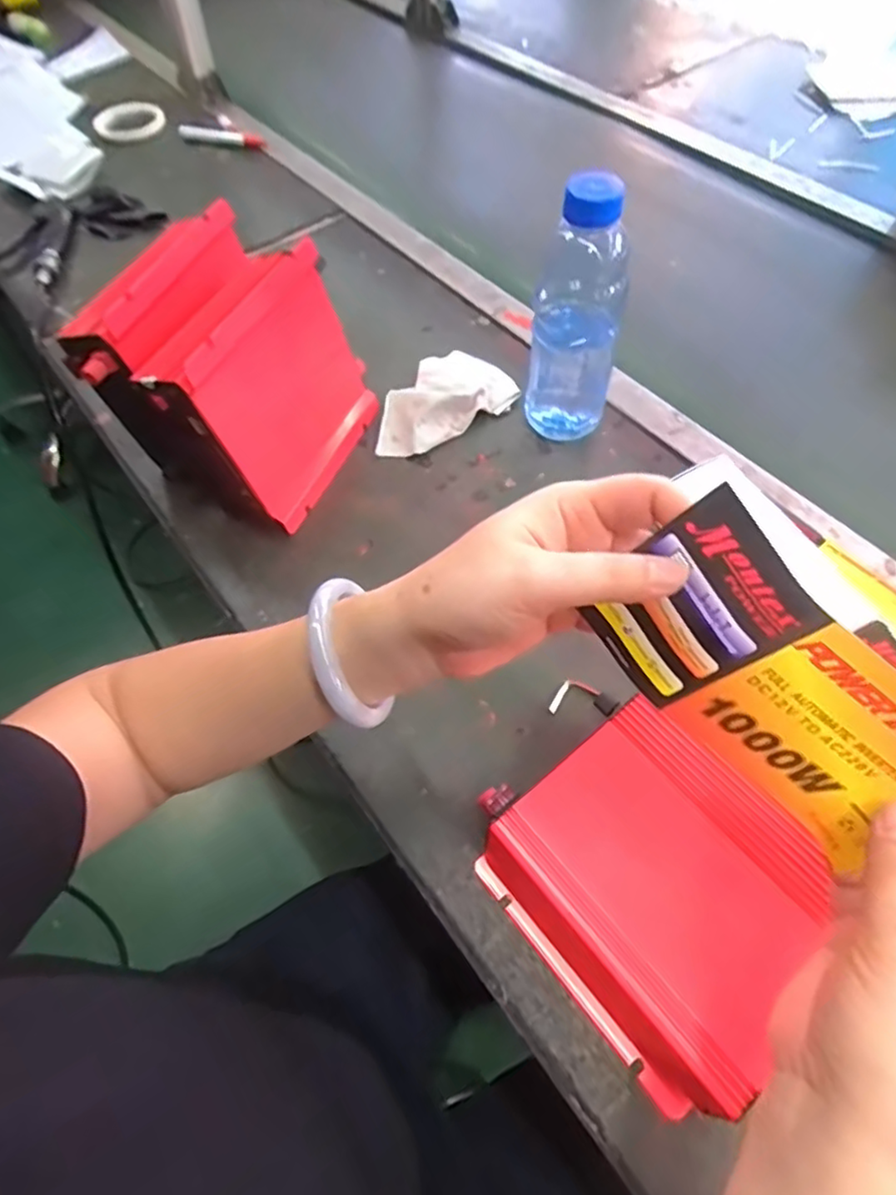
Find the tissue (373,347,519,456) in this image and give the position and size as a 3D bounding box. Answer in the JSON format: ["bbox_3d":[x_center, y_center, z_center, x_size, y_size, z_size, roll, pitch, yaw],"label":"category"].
[{"bbox_3d":[-0.014,-0.201,0.642,0.154,0.021,0.101,-30,62,-16],"label":"tissue"}]

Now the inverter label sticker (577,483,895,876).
[{"bbox_3d":[0.128,0.040,0.248,0.155,0.077,0.016,44,44,-2],"label":"inverter label sticker"}]

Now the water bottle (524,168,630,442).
[{"bbox_3d":[0.107,-0.234,0.538,0.068,0.211,0.057,4,58,5],"label":"water bottle"}]

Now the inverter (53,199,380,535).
[{"bbox_3d":[-0.174,-0.189,0.549,0.155,0.168,0.184,21,61,15],"label":"inverter"}]

